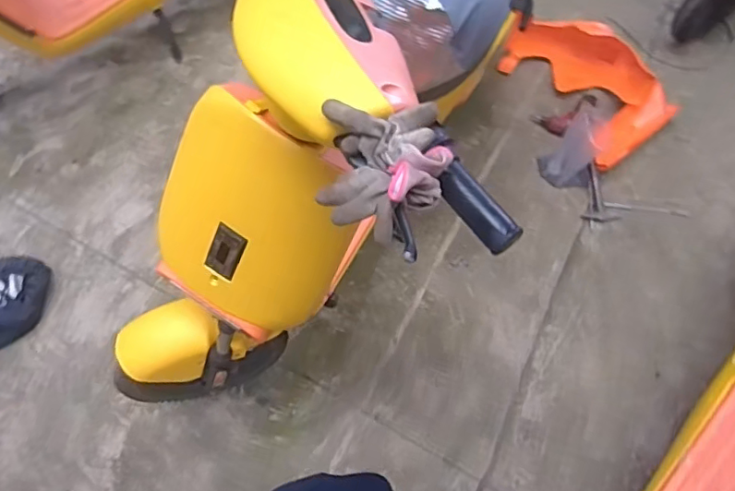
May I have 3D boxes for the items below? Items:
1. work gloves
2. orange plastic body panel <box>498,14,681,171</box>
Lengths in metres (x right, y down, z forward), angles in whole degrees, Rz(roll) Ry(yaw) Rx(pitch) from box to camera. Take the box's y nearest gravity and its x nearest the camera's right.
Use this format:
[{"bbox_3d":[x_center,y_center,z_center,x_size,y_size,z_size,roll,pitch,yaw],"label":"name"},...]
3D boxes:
[{"bbox_3d":[0.015,-0.072,0.519,0.114,0.047,0.127,-1,65,0],"label":"work gloves"},{"bbox_3d":[0.677,-0.524,1.695,0.349,0.116,0.543,-32,69,-13],"label":"orange plastic body panel"}]

